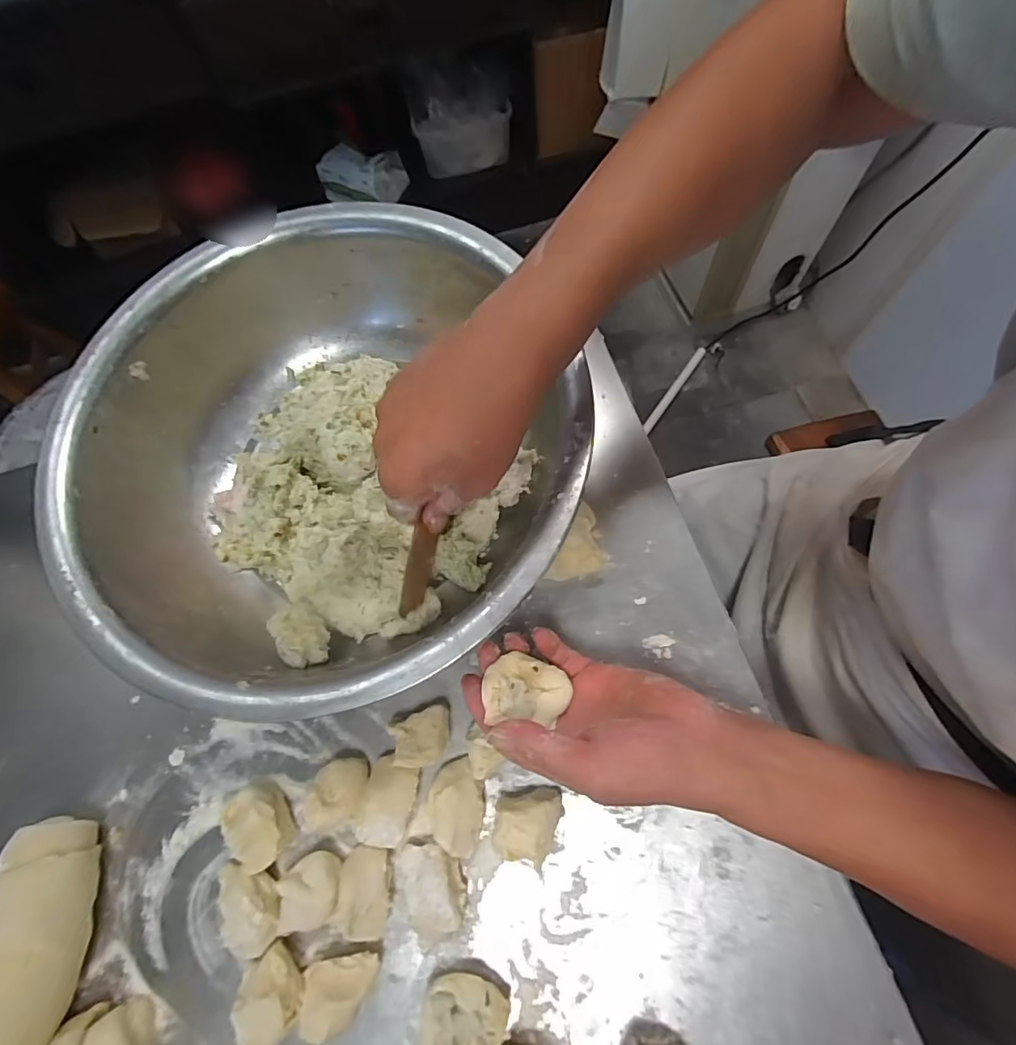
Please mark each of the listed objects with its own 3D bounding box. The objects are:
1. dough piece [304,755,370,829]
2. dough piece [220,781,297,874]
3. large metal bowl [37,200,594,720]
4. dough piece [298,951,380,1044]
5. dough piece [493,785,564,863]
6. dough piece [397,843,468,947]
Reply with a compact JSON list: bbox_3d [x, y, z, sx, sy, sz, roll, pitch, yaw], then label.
[{"bbox_3d":[-0.121,0.195,0.354,0.036,0.034,0.046,-2,68,2],"label":"dough piece"},{"bbox_3d":[-0.180,0.216,0.354,0.054,0.029,0.038,42,75,17],"label":"dough piece"},{"bbox_3d":[-0.132,-0.055,0.404,0.370,0.138,0.378,-1,68,2],"label":"large metal bowl"},{"bbox_3d":[-0.107,0.303,0.319,0.047,0.031,0.034,-16,68,-4],"label":"dough piece"},{"bbox_3d":[0.014,0.207,0.342,0.044,0.027,0.044,4,68,4],"label":"dough piece"},{"bbox_3d":[-0.053,0.248,0.335,0.040,0.032,0.055,-21,68,-6],"label":"dough piece"}]

